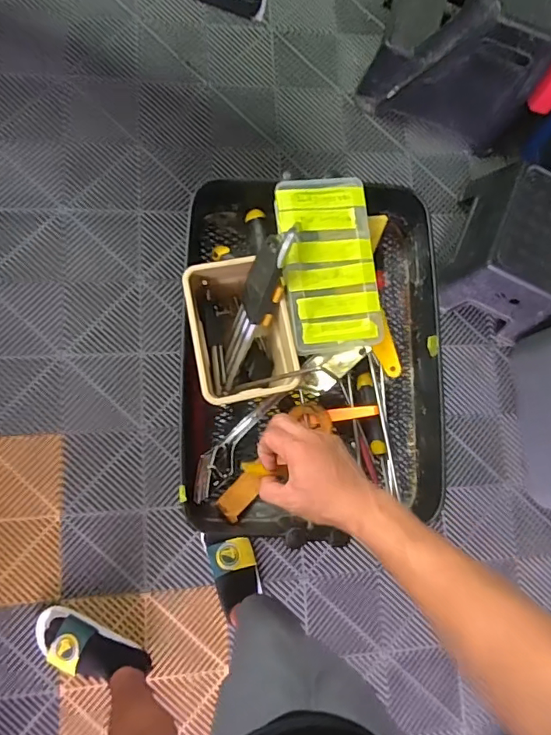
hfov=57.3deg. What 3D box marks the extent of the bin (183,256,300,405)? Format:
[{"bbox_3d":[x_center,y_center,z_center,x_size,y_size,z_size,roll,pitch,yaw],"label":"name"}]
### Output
[{"bbox_3d":[-0.046,-0.040,0.615,0.112,0.092,0.162,-11,83,-10],"label":"bin"}]

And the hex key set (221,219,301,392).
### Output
[{"bbox_3d":[-0.021,-0.075,0.594,0.043,0.042,0.190,22,118,-5],"label":"hex key set"}]

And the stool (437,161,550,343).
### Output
[{"bbox_3d":[0.632,-0.316,1.355,0.274,0.231,0.378,22,78,-5],"label":"stool"}]

